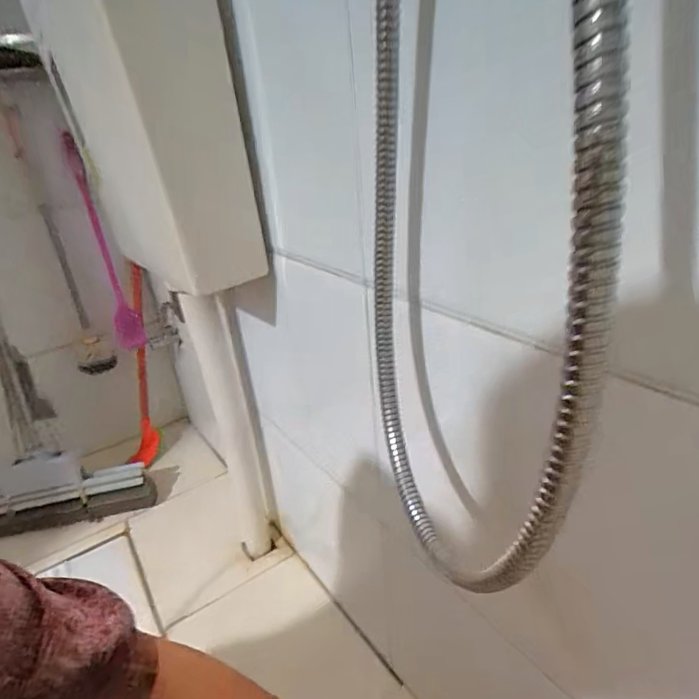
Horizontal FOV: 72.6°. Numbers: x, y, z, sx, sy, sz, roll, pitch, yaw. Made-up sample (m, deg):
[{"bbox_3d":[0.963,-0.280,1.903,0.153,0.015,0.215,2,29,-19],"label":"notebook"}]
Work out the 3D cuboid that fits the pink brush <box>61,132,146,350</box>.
[{"bbox_3d":[-0.500,-0.201,0.984,0.062,0.422,0.050,-19,28,-26],"label":"pink brush"}]

